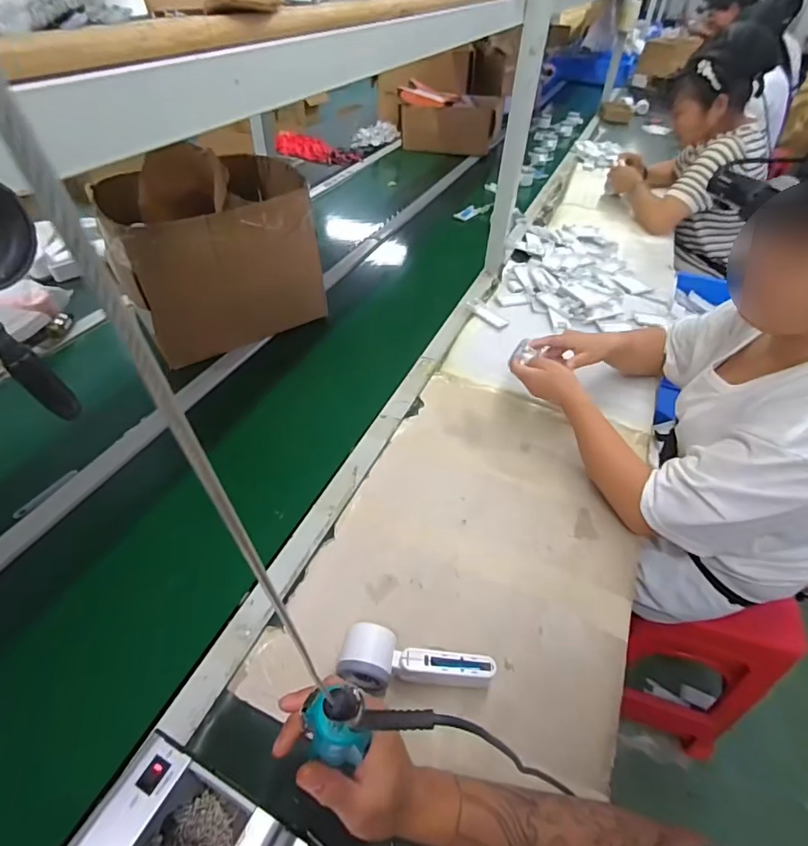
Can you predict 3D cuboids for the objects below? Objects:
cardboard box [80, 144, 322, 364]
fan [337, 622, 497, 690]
[{"bbox_3d":[-0.365,-0.348,0.933,0.337,0.313,0.304,-18,49,-19],"label":"cardboard box"},{"bbox_3d":[0.015,0.265,0.512,0.167,0.070,0.060,10,46,7],"label":"fan"}]

